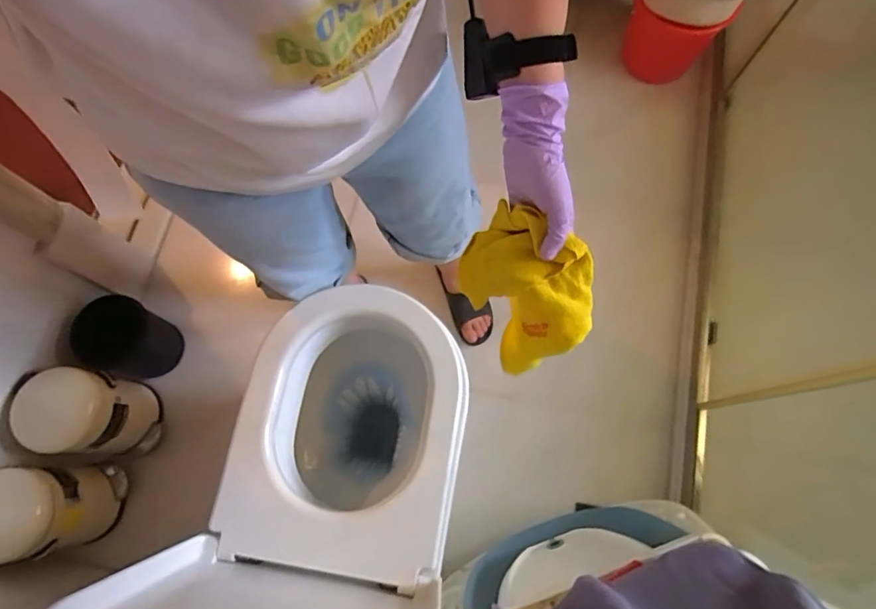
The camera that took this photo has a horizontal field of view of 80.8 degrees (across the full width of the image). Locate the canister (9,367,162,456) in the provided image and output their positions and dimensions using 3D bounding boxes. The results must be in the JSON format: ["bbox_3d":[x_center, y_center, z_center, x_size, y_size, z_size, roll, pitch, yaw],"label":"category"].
[{"bbox_3d":[-0.736,0.234,1.101,0.169,0.249,0.165,5,73,2],"label":"canister"}]

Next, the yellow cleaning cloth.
[{"bbox_3d":[0.096,-0.015,0.573,0.110,0.161,0.154,-40,77,-11],"label":"yellow cleaning cloth"}]

